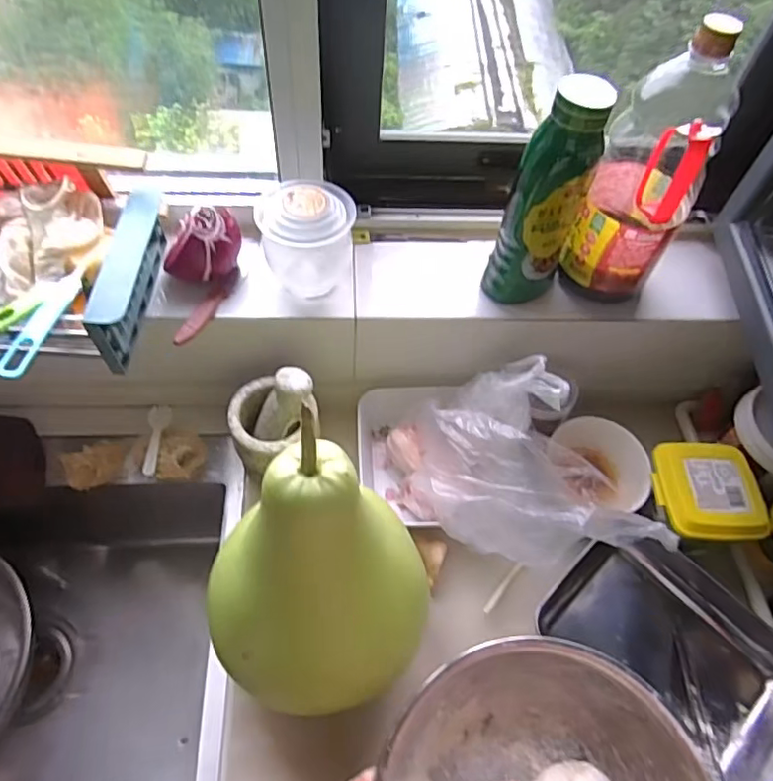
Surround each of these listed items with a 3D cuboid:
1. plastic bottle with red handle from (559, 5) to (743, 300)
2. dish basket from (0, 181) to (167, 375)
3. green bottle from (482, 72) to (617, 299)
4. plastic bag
[{"bbox_3d":[0.281,-0.231,0.610,0.103,0.296,0.120,27,60,13],"label":"plastic bottle with red handle"},{"bbox_3d":[-0.434,-0.127,0.600,0.367,0.109,0.194,4,57,-2],"label":"dish basket"},{"bbox_3d":[0.169,-0.197,0.614,0.068,0.243,0.076,27,60,12],"label":"green bottle"},{"bbox_3d":[0.162,0.066,0.627,0.218,0.129,0.194,5,57,-1],"label":"plastic bag"}]

